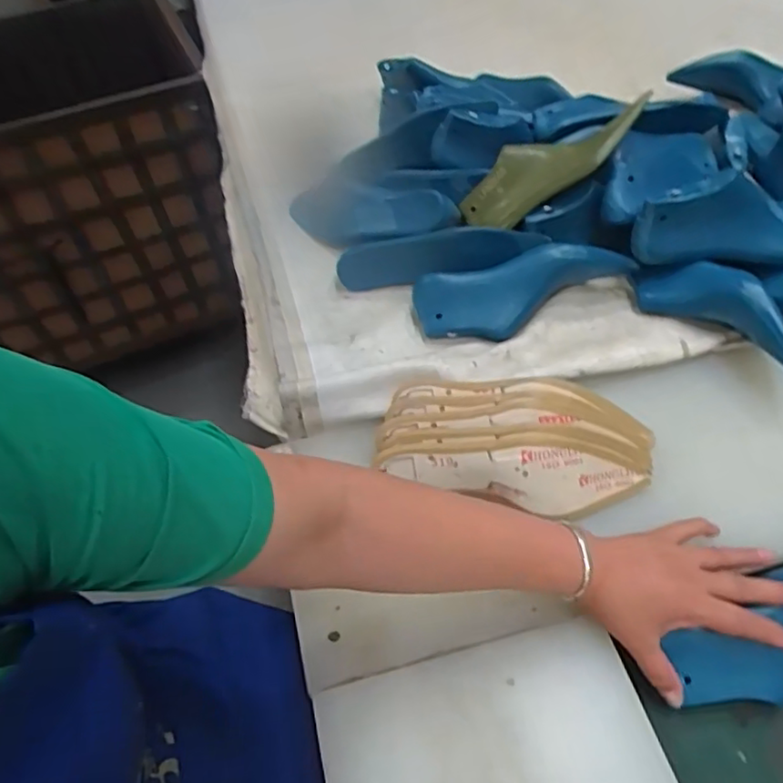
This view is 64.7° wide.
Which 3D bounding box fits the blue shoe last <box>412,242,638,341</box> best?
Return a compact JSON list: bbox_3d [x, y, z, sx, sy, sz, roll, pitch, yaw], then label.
[{"bbox_3d":[0.149,-0.113,0.698,0.246,0.063,0.072,-7,52,1],"label":"blue shoe last"}]

